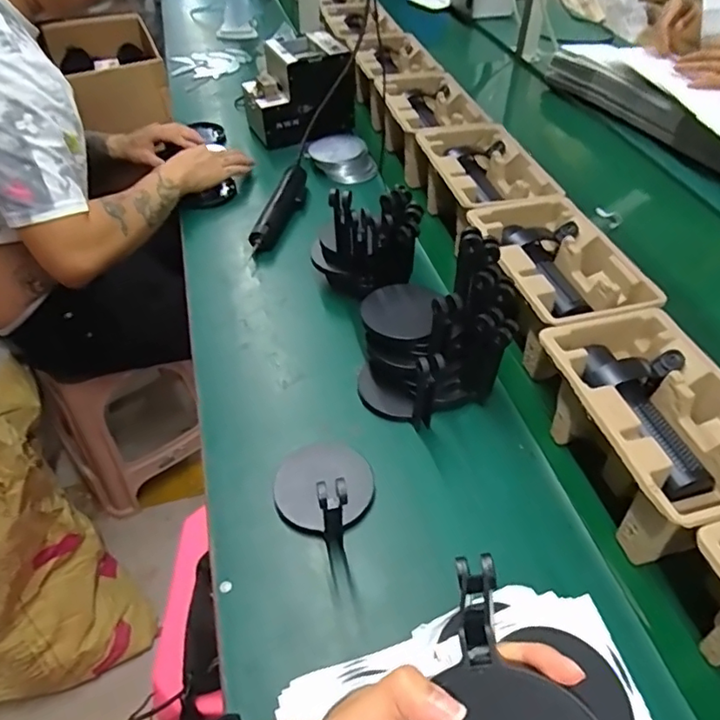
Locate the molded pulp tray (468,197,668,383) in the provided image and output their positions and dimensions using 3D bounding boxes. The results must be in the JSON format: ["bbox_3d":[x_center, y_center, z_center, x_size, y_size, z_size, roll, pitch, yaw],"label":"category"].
[{"bbox_3d":[0.235,-0.108,0.698,0.167,0.096,0.237,-14,53,-13],"label":"molded pulp tray"}]

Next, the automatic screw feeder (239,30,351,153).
[{"bbox_3d":[-0.117,-0.500,1.037,0.186,0.130,0.169,-19,54,-16],"label":"automatic screw feeder"}]

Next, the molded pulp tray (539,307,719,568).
[{"bbox_3d":[0.285,0.068,0.557,0.151,0.115,0.227,-11,52,-11],"label":"molded pulp tray"}]

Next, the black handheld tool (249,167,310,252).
[{"bbox_3d":[-0.119,-0.246,0.890,0.043,0.028,0.220,11,52,7],"label":"black handheld tool"}]

